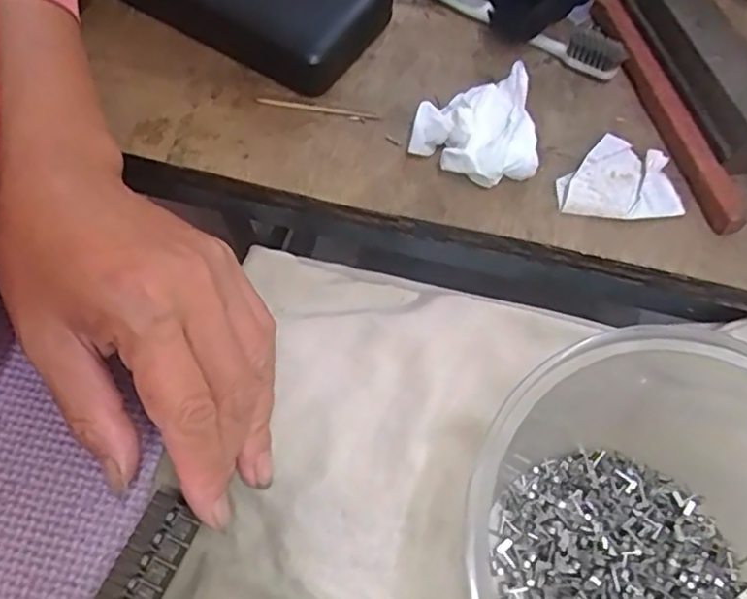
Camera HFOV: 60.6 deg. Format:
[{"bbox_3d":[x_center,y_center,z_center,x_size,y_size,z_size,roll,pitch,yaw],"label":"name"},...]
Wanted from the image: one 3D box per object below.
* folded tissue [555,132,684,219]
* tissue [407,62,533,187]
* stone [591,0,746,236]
[{"bbox_3d":[0.108,-0.055,0.284,0.051,0.010,0.040,2,62,-3],"label":"folded tissue"},{"bbox_3d":[0.044,-0.073,0.279,0.053,0.029,0.042,-3,62,-5],"label":"tissue"},{"bbox_3d":[0.138,-0.095,0.303,0.016,0.013,0.146,-10,63,-9],"label":"stone"}]

